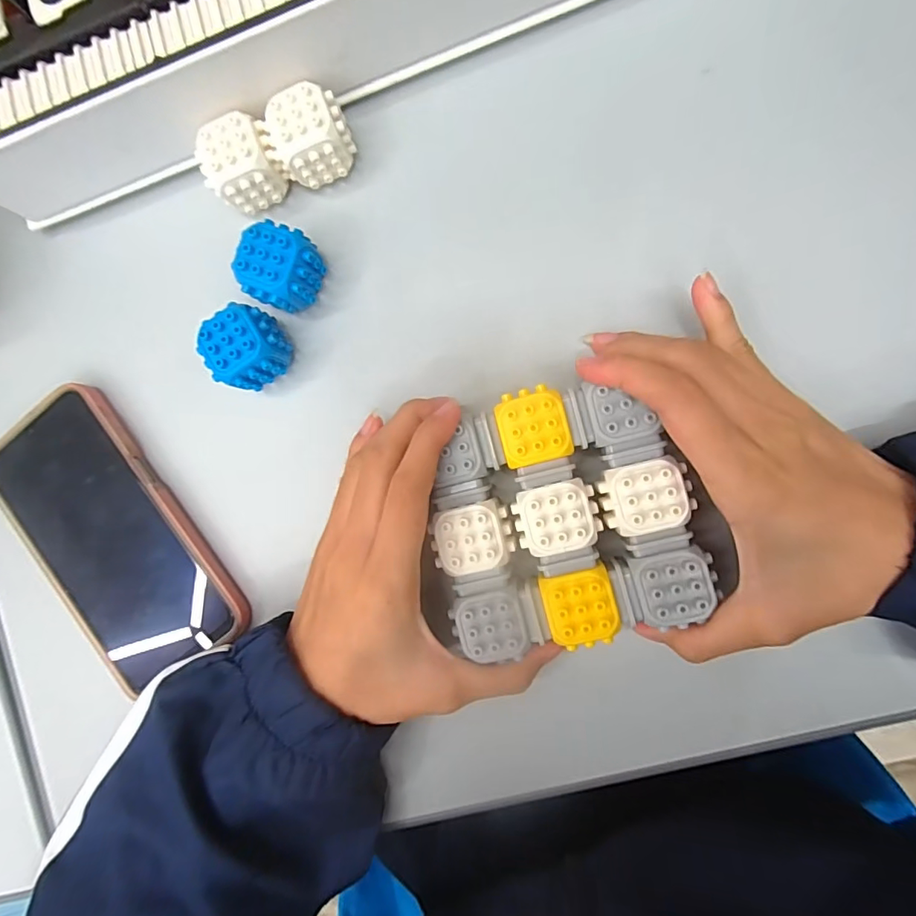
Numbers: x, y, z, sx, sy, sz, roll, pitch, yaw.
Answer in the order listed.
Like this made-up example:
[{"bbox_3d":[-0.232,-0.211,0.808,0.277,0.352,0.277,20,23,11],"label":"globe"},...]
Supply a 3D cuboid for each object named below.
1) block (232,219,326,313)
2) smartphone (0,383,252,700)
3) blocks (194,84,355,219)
[{"bbox_3d":[-0.087,-0.094,0.249,0.032,0.036,0.037,20,93,7],"label":"block"},{"bbox_3d":[-0.190,0.045,0.271,0.081,0.016,0.162,-38,86,6],"label":"smartphone"},{"bbox_3d":[-0.089,-0.153,0.248,0.071,0.035,0.032,-16,88,7],"label":"blocks"}]

